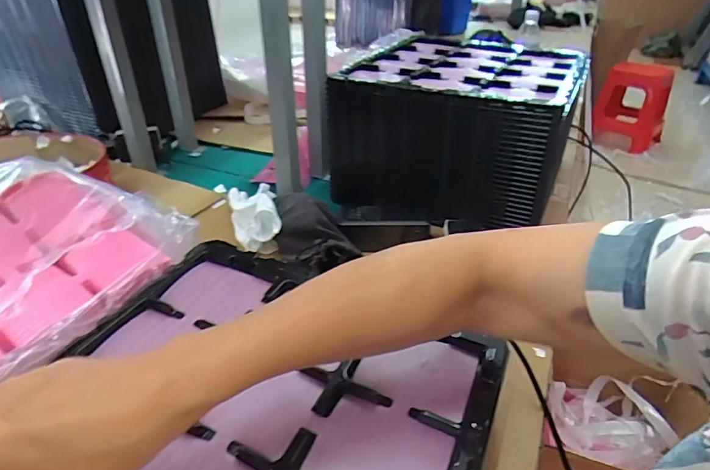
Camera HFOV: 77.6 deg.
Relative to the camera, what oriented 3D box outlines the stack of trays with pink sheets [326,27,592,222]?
[{"bbox_3d":[0.181,-0.188,0.788,0.354,0.224,0.333,17,36,25],"label":"stack of trays with pink sheets"}]

